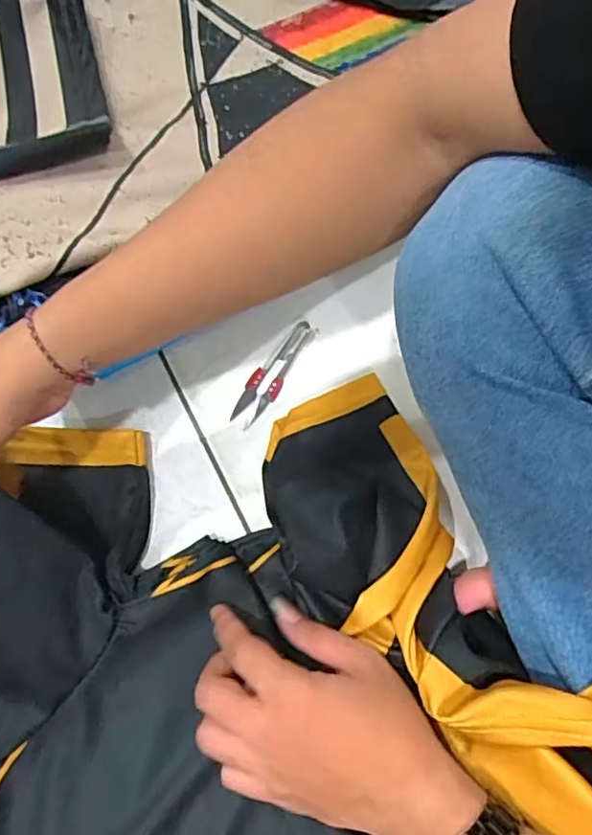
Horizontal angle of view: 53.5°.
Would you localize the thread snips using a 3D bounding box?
[{"bbox_3d":[-0.018,-0.038,0.471,0.026,0.004,0.101,26,71,9],"label":"thread snips"}]

